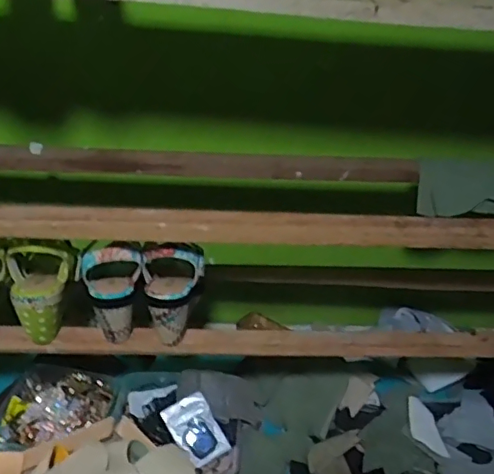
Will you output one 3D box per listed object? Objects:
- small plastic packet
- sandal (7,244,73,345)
[{"bbox_3d":[-0.078,0.295,0.858,0.066,0.019,0.101,-30,75,-12],"label":"small plastic packet"},{"bbox_3d":[-0.267,0.067,0.738,0.080,0.127,0.085,-8,35,-19],"label":"sandal"}]

